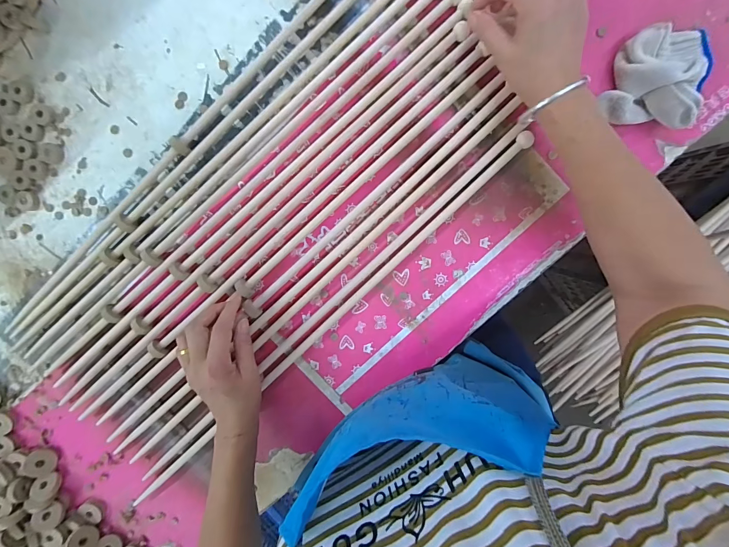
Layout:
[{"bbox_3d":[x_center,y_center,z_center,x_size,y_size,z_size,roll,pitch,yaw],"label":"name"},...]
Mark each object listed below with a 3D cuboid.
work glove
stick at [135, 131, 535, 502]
[{"bbox_3d":[0.321,-0.213,0.361,0.093,0.048,0.112,28,98,-1],"label":"work glove"},{"bbox_3d":[-0.058,0.079,0.438,0.693,0.015,0.017,-43,94,7],"label":"stick"}]

